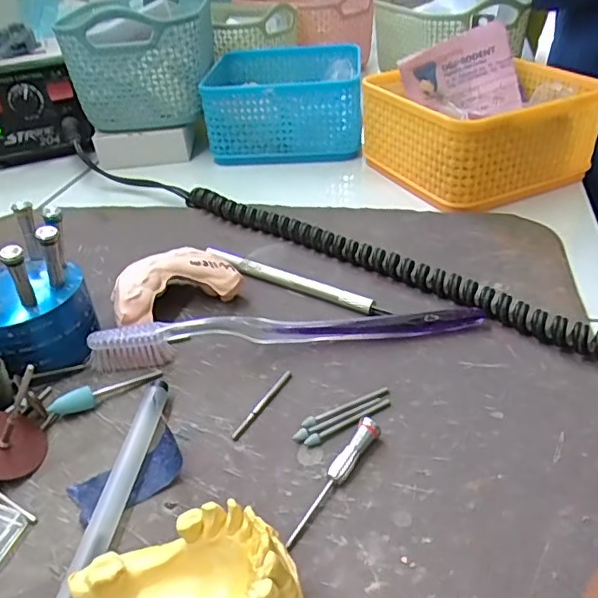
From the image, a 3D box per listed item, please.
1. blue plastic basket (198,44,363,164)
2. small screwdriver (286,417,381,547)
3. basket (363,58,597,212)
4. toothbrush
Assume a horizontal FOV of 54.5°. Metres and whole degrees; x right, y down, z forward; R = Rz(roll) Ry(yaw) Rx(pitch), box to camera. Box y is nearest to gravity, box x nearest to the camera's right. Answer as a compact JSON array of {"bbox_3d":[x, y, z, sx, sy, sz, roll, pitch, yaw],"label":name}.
[{"bbox_3d":[-0.011,-0.177,0.519,0.131,0.063,0.131,-1,35,6],"label":"blue plastic basket"},{"bbox_3d":[0.014,0.066,0.213,0.007,0.009,0.056,18,41,29],"label":"small screwdriver"},{"bbox_3d":[0.131,-0.129,0.434,0.130,0.064,0.130,-19,37,-19],"label":"basket"},{"bbox_3d":[-0.006,0.015,0.278,0.186,0.020,0.010,-6,35,-1],"label":"toothbrush"}]

